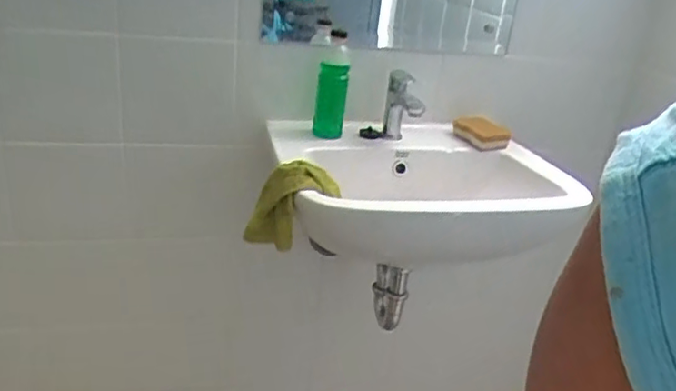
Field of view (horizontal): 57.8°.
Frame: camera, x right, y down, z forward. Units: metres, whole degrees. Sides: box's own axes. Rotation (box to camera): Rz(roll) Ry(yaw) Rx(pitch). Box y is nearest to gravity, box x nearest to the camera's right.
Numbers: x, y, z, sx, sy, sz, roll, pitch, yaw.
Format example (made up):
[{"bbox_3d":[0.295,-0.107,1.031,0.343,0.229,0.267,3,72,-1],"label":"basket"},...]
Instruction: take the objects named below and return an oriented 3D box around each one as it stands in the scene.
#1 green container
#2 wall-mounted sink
[{"bbox_3d":[-0.013,-0.168,1.116,0.056,0.144,0.051,4,24,1],"label":"green container"},{"bbox_3d":[0.162,-0.005,1.080,0.520,0.159,0.383,0,24,-14],"label":"wall-mounted sink"}]

